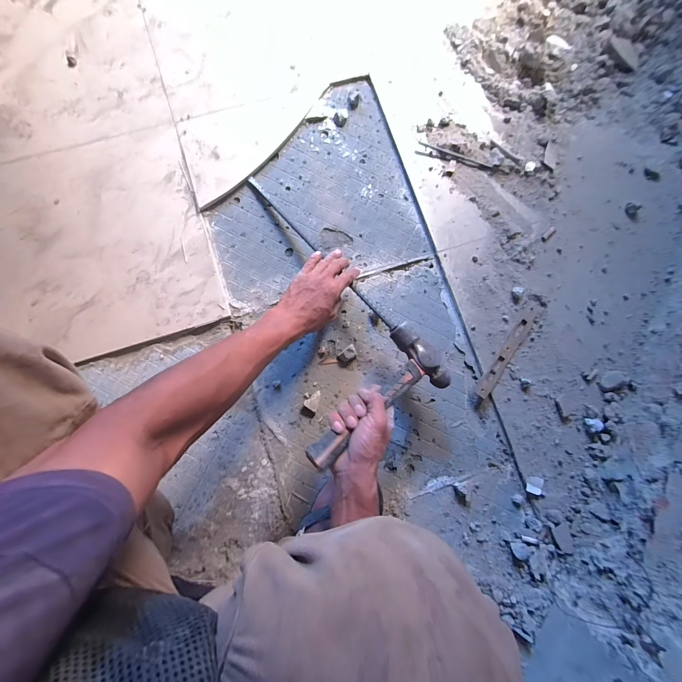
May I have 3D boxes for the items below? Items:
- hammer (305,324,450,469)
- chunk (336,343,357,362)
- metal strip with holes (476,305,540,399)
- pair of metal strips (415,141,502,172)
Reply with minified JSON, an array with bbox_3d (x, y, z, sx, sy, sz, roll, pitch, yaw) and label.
[{"bbox_3d":[0.054,0.079,0.460,0.256,0.030,0.111,-38,86,-25],"label":"hammer"},{"bbox_3d":[0.013,0.025,0.570,0.036,0.018,0.024,-40,86,-7],"label":"chunk"},{"bbox_3d":[0.303,0.017,0.582,0.026,0.004,0.194,36,83,2],"label":"metal strip with holes"},{"bbox_3d":[0.231,-0.356,0.626,0.168,0.004,0.025,16,82,-1],"label":"pair of metal strips"}]

